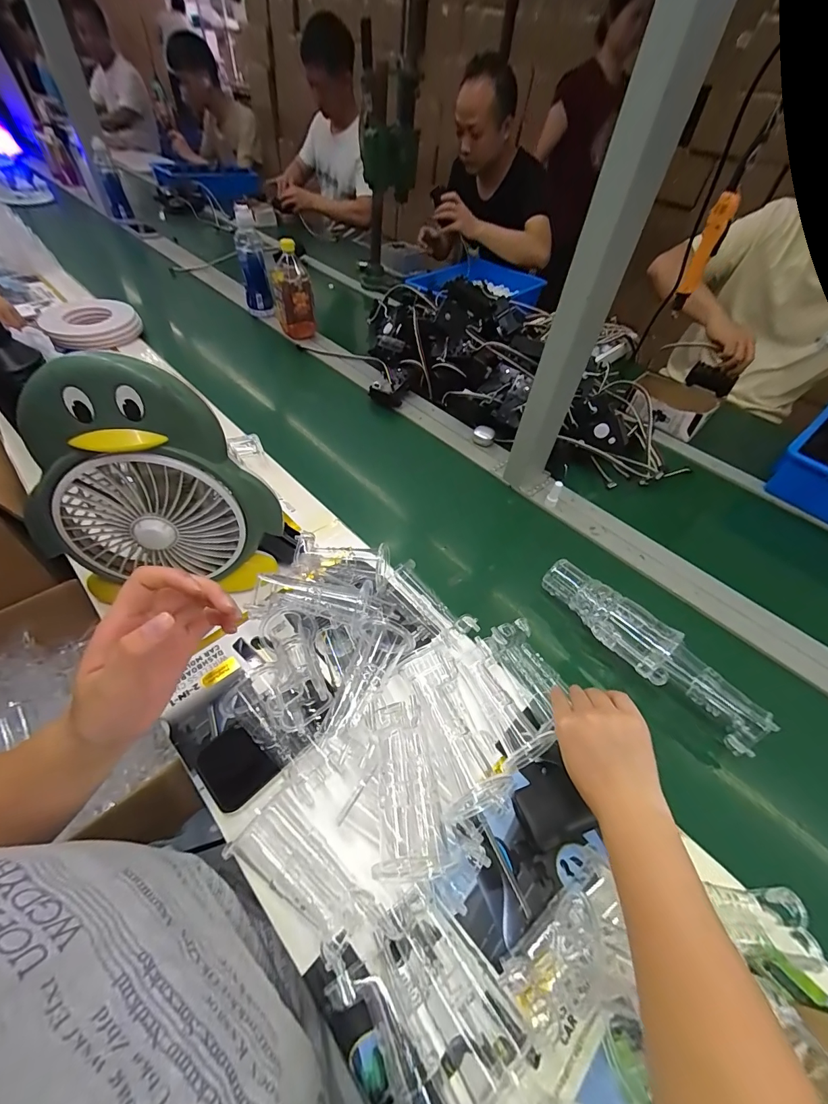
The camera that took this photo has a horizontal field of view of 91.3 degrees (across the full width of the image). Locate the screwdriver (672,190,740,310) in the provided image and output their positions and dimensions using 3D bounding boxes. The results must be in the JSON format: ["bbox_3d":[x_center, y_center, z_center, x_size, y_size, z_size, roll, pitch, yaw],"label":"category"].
[{"bbox_3d":[0.580,-0.596,0.814,0.043,0.185,0.034,24,52,13],"label":"screwdriver"}]

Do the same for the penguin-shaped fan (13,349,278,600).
[{"bbox_3d":[-0.291,-0.065,0.459,0.251,0.275,0.101,-1,51,-7],"label":"penguin-shaped fan"}]

